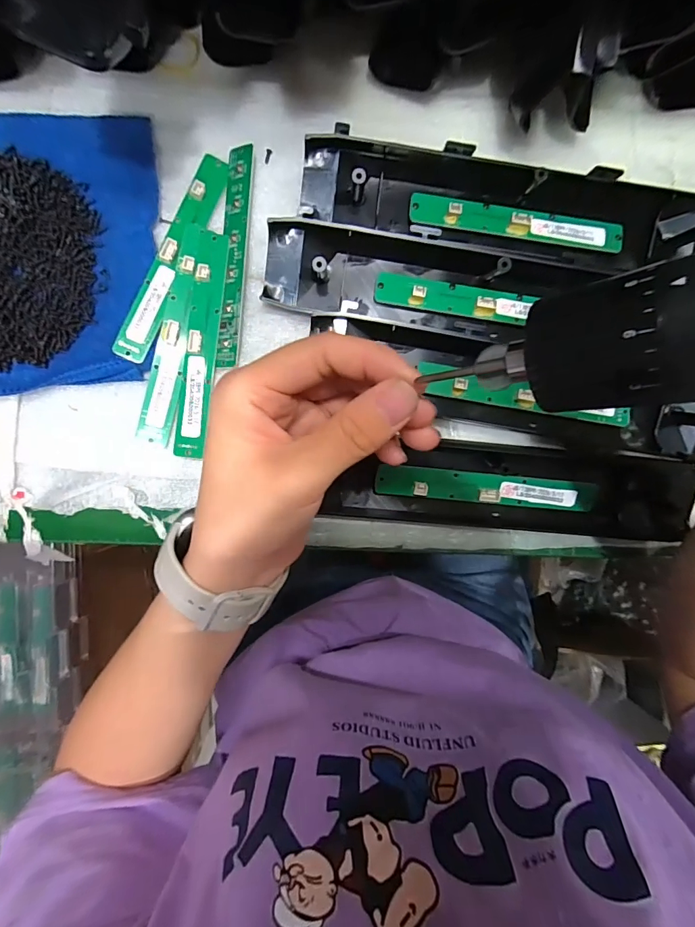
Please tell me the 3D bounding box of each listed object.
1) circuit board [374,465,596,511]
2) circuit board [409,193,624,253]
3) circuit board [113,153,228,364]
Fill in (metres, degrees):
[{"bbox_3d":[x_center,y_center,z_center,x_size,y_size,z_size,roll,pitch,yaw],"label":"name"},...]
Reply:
[{"bbox_3d":[0.087,0.016,0.264,0.139,0.009,0.019,5,108,-3],"label":"circuit board"},{"bbox_3d":[0.107,-0.153,0.269,0.133,0.008,0.021,8,91,-1],"label":"circuit board"},{"bbox_3d":[-0.107,-0.127,0.262,0.019,0.005,0.136,23,87,-4],"label":"circuit board"}]

